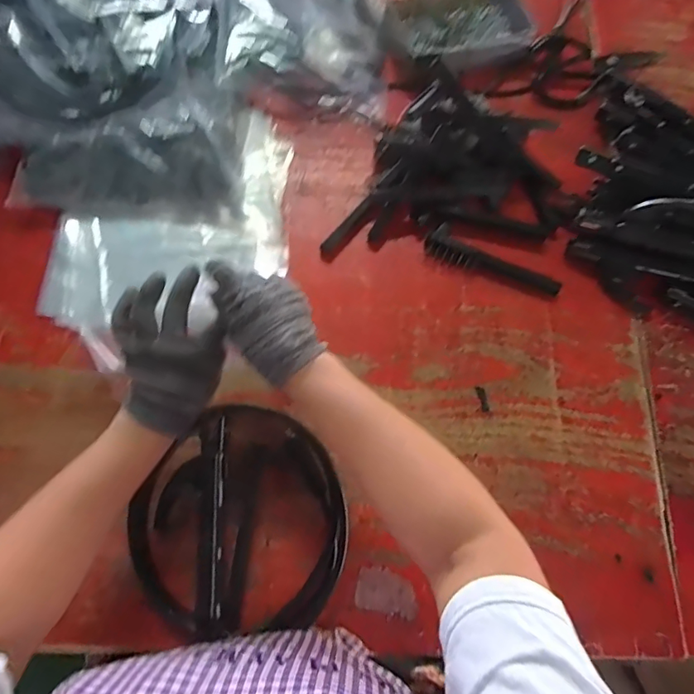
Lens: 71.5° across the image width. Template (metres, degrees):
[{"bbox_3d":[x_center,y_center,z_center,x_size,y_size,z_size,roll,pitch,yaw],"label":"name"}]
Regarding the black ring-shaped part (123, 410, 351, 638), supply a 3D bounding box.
[{"bbox_3d":[-0.110,0.188,0.513,0.223,0.036,0.232,1,72,-2],"label":"black ring-shaped part"}]

